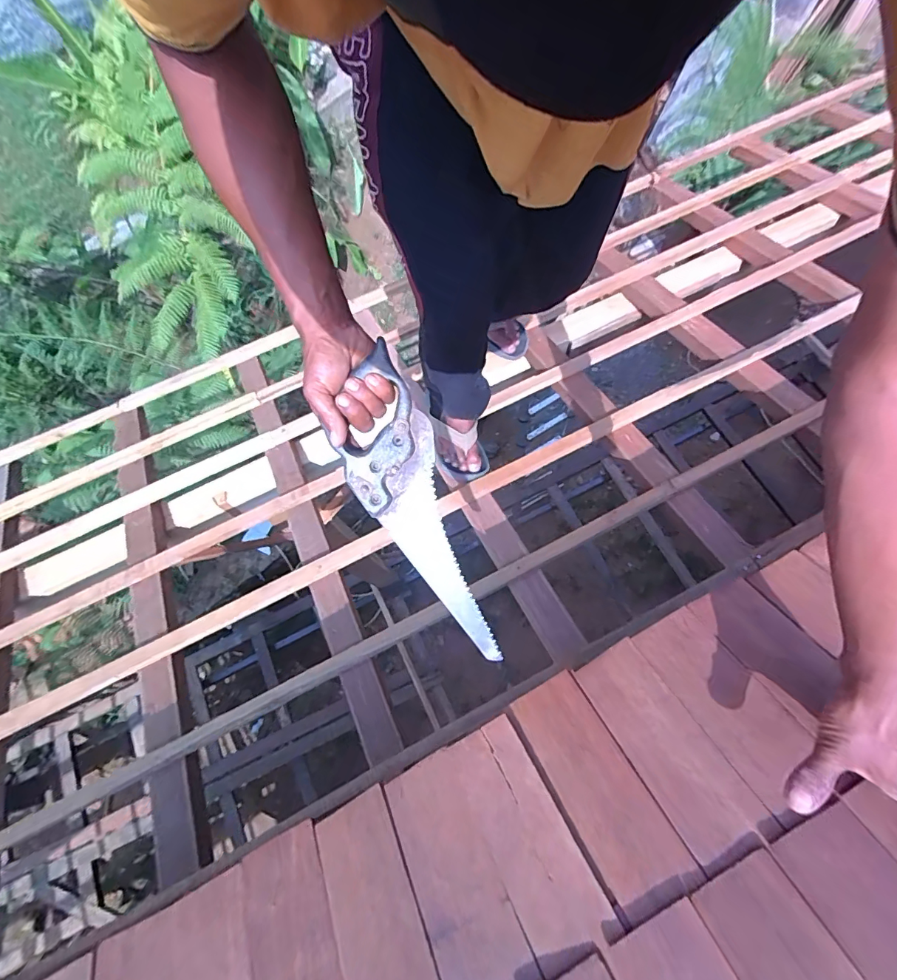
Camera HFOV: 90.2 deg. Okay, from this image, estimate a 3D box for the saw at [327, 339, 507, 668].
[{"bbox_3d":[-0.037,0.033,0.502,0.096,0.021,0.359,-23,101,-6],"label":"saw"}]

